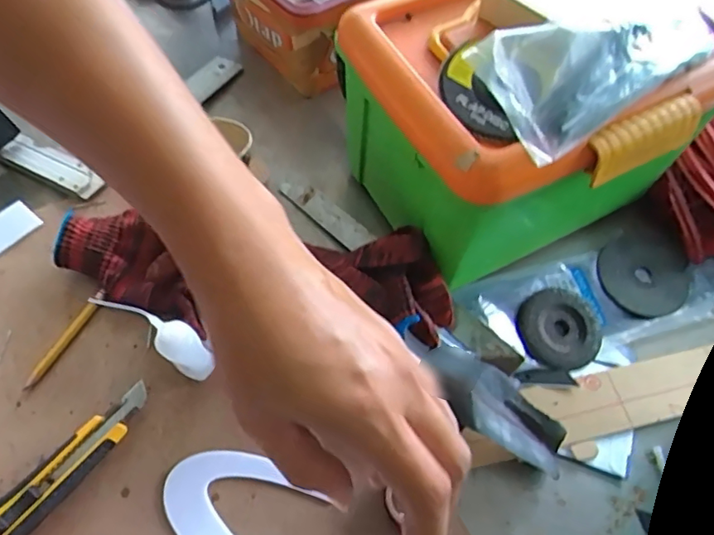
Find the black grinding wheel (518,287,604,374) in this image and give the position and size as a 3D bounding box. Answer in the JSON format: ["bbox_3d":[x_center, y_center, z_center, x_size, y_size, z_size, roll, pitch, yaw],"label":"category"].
[{"bbox_3d":[0.187,0.055,0.513,0.075,0.012,0.077,36,66,18],"label":"black grinding wheel"}]

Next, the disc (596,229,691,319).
[{"bbox_3d":[0.284,0.005,0.556,0.090,0.010,0.093,-2,57,4],"label":"disc"}]

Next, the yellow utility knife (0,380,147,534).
[{"bbox_3d":[-0.226,0.153,0.424,0.041,0.020,0.160,33,66,16],"label":"yellow utility knife"}]

